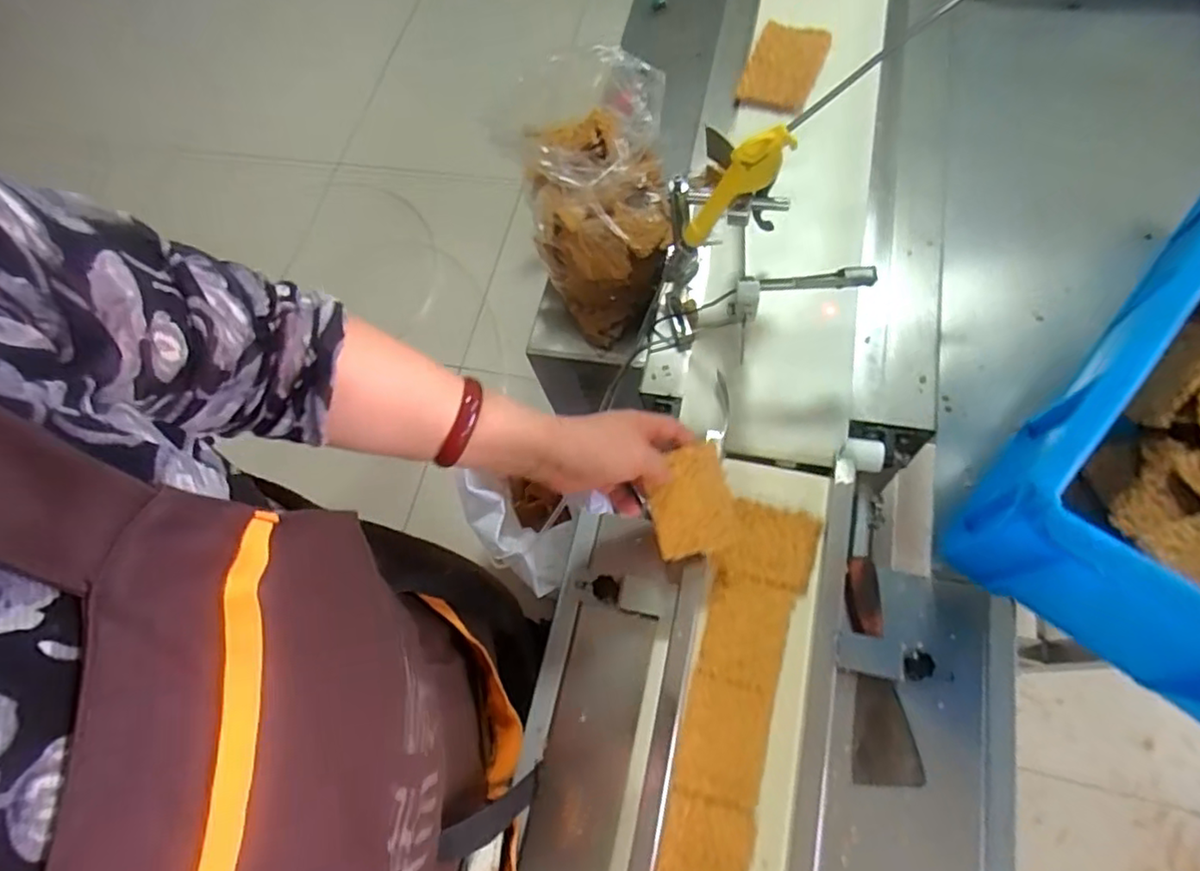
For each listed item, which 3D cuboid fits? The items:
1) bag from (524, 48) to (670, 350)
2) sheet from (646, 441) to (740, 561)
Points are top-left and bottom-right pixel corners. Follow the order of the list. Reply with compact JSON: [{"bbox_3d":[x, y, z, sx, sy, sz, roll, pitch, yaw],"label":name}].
[{"bbox_3d":[0.002,-0.263,0.736,0.156,0.155,0.319,-6,104,-1],"label":"bag"},{"bbox_3d":[0.077,0.058,0.540,0.069,0.007,0.090,-15,92,0],"label":"sheet"}]

